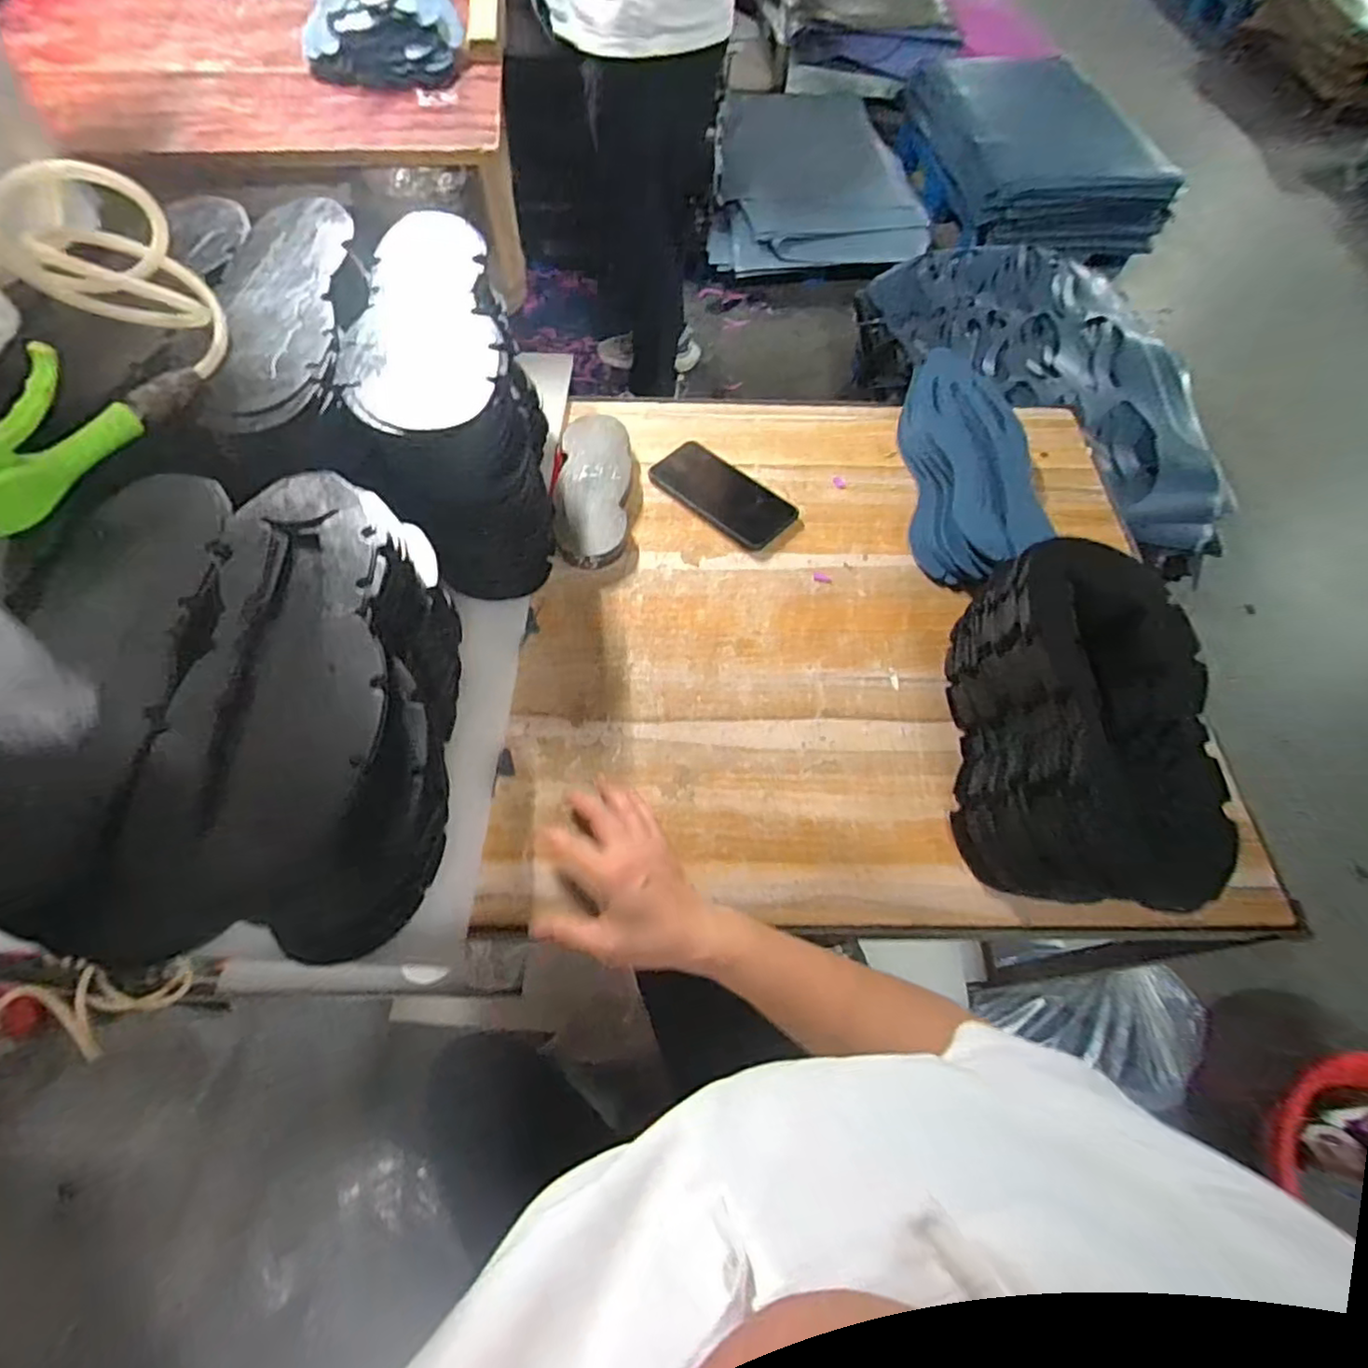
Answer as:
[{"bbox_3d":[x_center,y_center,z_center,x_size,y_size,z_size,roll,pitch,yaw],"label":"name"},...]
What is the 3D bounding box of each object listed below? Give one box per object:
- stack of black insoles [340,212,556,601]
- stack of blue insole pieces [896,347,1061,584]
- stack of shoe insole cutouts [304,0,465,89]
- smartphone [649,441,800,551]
[{"bbox_3d":[-0.203,-0.245,0.596,0.126,0.193,0.259,-6,62,-6],"label":"stack of black insoles"},{"bbox_3d":[0.301,-0.226,0.687,0.111,0.061,0.306,4,61,0],"label":"stack of blue insole pieces"},{"bbox_3d":[-0.341,-0.771,0.731,0.159,0.066,0.242,-9,62,-7],"label":"stack of shoe insole cutouts"},{"bbox_3d":[0.044,-0.210,0.705,0.161,0.007,0.080,40,67,17],"label":"smartphone"}]

